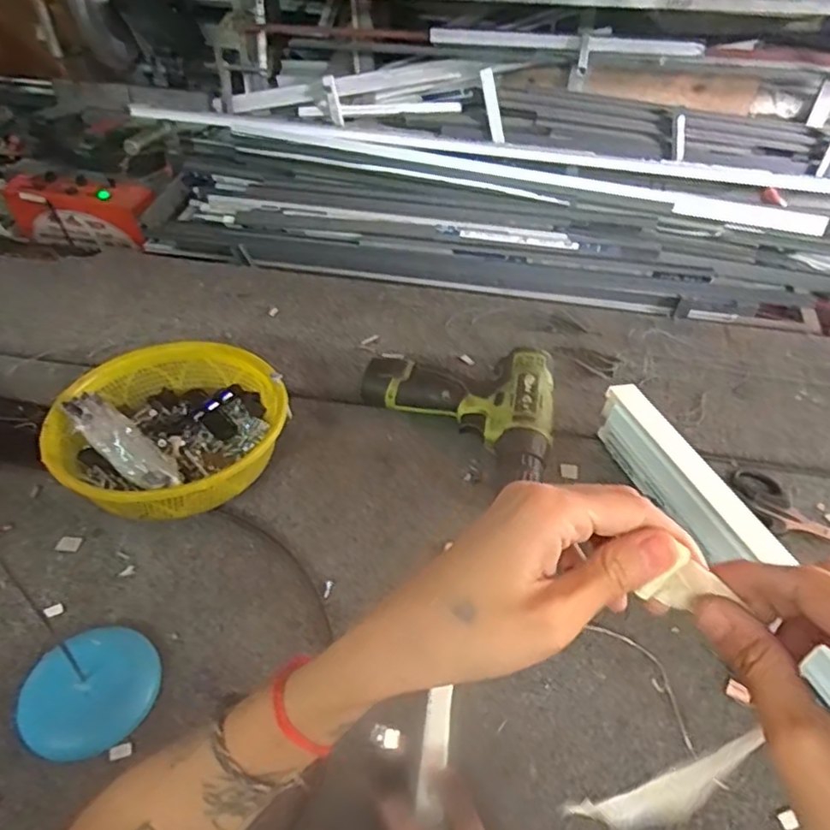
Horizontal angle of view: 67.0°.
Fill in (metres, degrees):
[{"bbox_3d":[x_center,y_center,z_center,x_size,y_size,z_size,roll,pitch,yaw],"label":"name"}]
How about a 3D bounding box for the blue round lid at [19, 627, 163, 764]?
[{"bbox_3d":[-0.213,0.176,0.410,0.079,0.012,0.080,0,41,0],"label":"blue round lid"}]

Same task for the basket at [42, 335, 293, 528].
[{"bbox_3d":[-0.209,0.021,0.553,0.185,0.077,0.183,-24,47,-26],"label":"basket"}]

